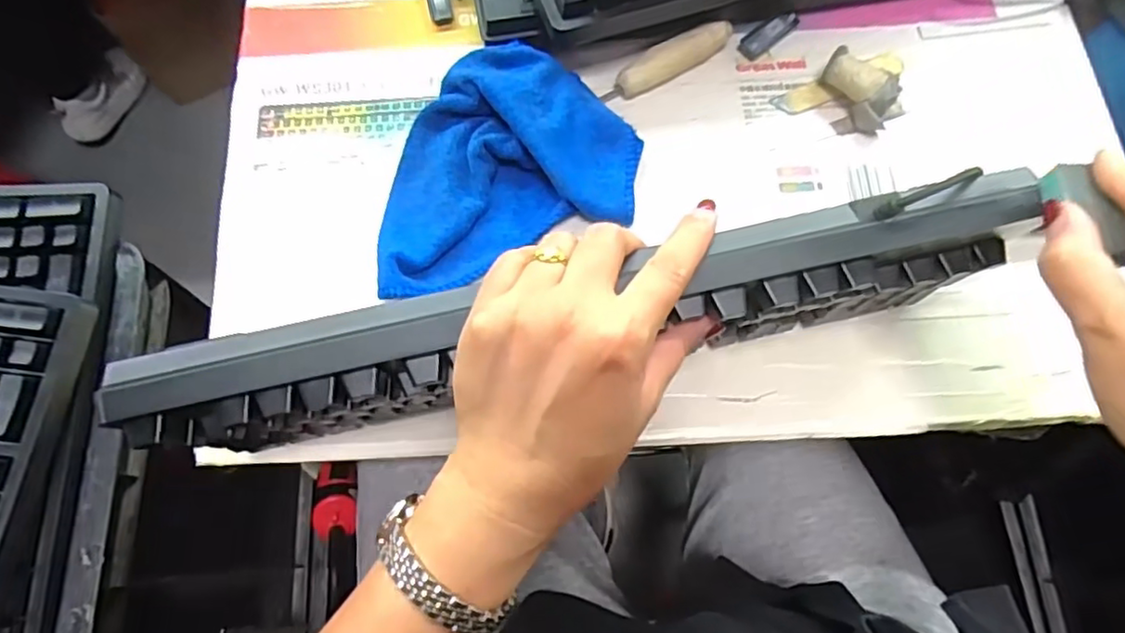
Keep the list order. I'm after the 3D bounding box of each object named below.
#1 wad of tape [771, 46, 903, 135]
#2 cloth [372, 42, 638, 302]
[{"bbox_3d":[0.209,-0.156,0.456,0.060,0.030,0.038,37,76,12],"label":"wad of tape"},{"bbox_3d":[-0.049,-0.108,0.441,0.192,0.043,0.149,-22,73,-6],"label":"cloth"}]

